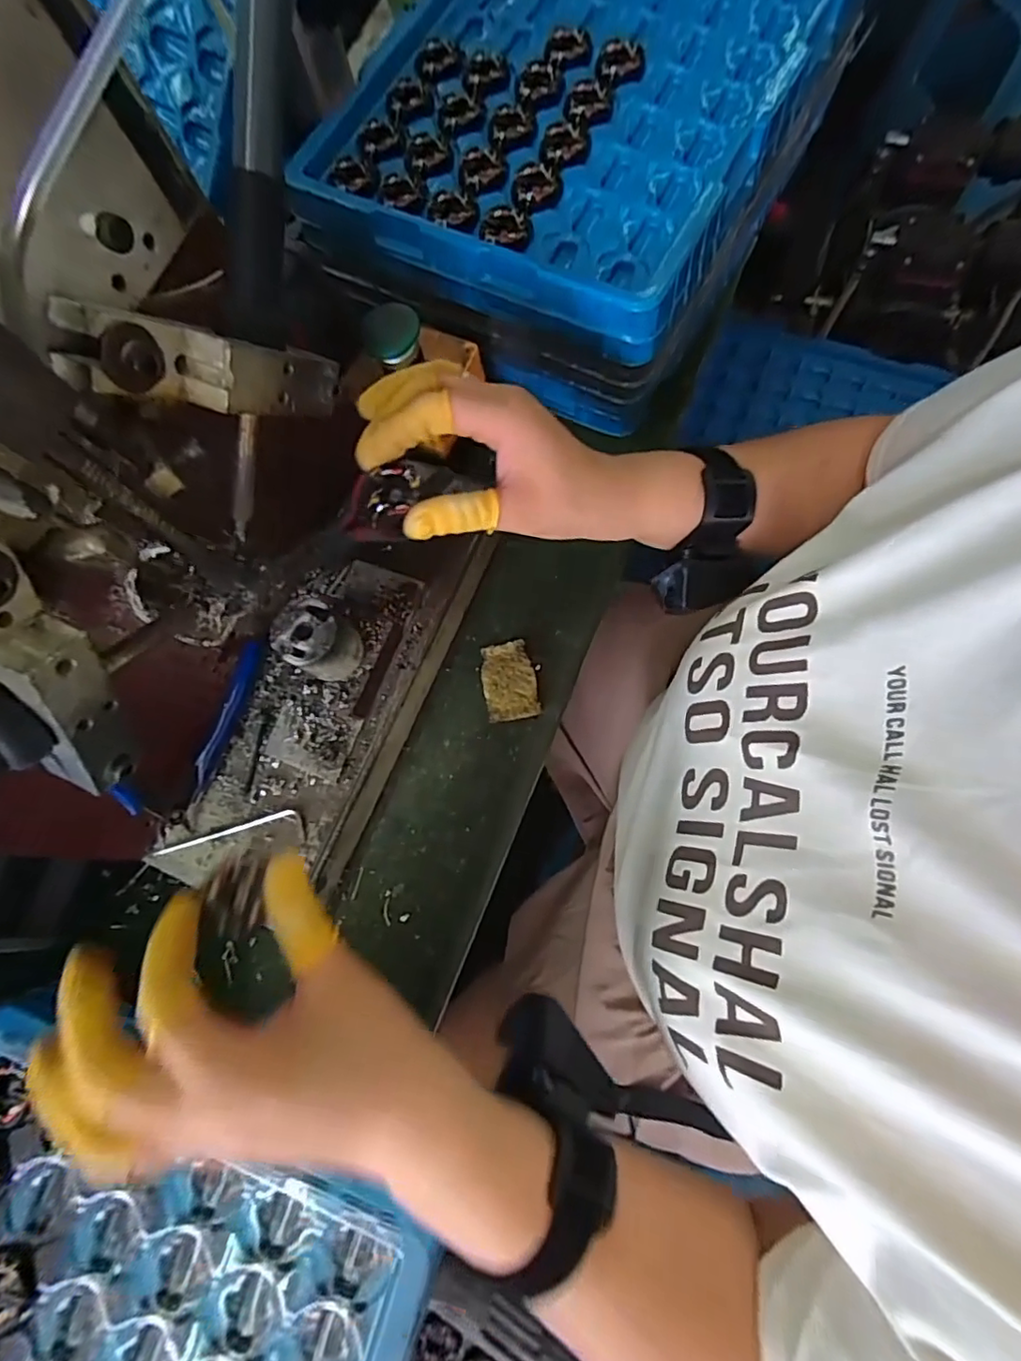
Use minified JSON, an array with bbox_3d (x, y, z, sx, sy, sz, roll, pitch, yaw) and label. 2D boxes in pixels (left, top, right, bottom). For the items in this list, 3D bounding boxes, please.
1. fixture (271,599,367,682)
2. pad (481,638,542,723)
[{"bbox_3d":[-0.101,-0.021,0.312,0.036,0.039,0.034,29,81,11],"label":"fixture"},{"bbox_3d":[-0.001,0.000,0.397,0.034,0.007,0.052,-11,76,3],"label":"pad"}]

